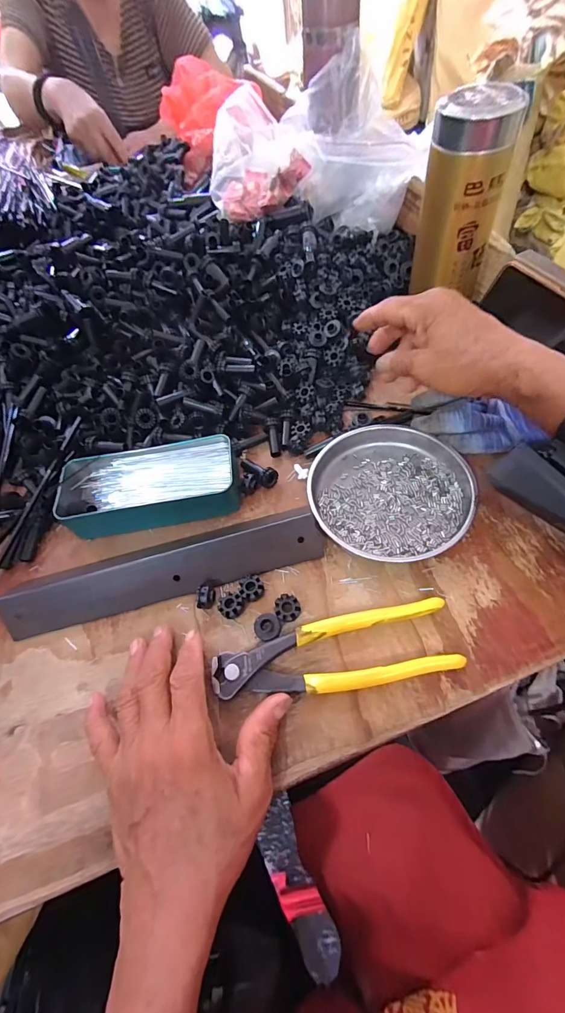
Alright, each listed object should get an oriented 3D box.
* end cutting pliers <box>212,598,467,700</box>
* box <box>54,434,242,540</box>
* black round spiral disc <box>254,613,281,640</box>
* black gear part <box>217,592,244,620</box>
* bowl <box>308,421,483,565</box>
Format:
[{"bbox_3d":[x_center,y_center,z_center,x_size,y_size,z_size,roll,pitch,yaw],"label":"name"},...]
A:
[{"bbox_3d":[0.034,0.102,0.273,0.164,0.011,0.047,-11,59,0],"label":"end cutting pliers"},{"bbox_3d":[-0.118,-0.019,0.357,0.158,0.031,0.077,-10,58,3],"label":"box"},{"bbox_3d":[-0.010,0.089,0.289,0.018,0.015,0.017,-3,58,5],"label":"black round spiral disc"},{"bbox_3d":[-0.039,0.076,0.301,0.020,0.012,0.019,-3,58,5],"label":"black gear part"},{"bbox_3d":[0.089,-0.016,0.334,0.128,0.024,0.124,-3,58,5],"label":"bowl"}]

